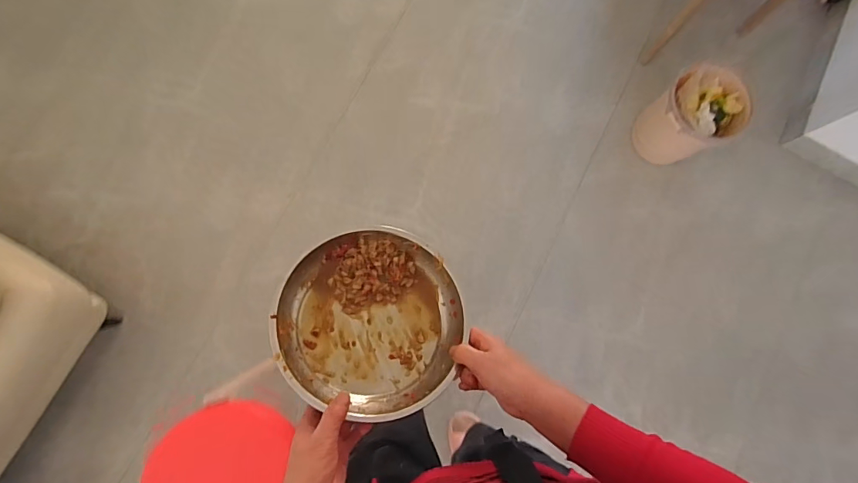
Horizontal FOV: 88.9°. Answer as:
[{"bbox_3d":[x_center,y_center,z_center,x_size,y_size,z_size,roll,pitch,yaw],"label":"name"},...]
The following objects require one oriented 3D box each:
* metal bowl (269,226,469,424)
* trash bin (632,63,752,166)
[{"bbox_3d":[-0.068,0.090,0.529,0.219,0.065,0.219,3,74,-12],"label":"metal bowl"},{"bbox_3d":[0.760,-0.358,1.275,0.245,0.192,0.239,-23,82,-5],"label":"trash bin"}]

